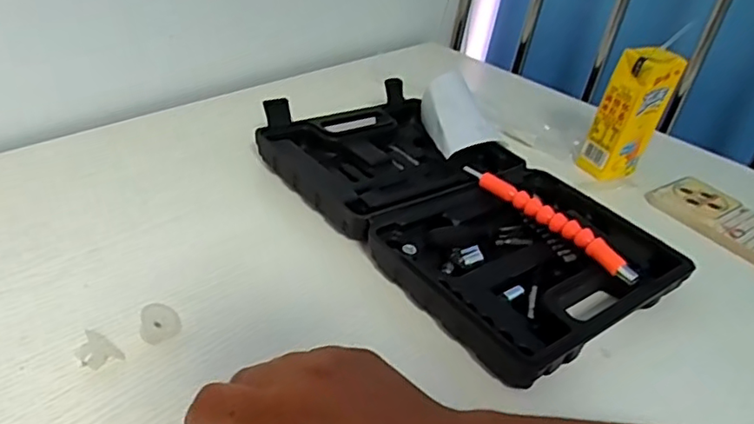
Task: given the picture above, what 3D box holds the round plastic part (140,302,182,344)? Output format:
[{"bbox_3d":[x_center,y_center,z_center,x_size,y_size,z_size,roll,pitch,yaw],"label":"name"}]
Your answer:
[{"bbox_3d":[-0.135,0.066,0.374,0.024,0.019,0.024,4,35,-3],"label":"round plastic part"}]

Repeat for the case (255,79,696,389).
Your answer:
[{"bbox_3d":[0.064,-0.016,0.520,0.223,0.040,0.357,-19,43,-35],"label":"case"}]

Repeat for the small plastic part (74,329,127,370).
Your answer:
[{"bbox_3d":[-0.164,0.080,0.351,0.019,0.016,0.023,34,41,31],"label":"small plastic part"}]

